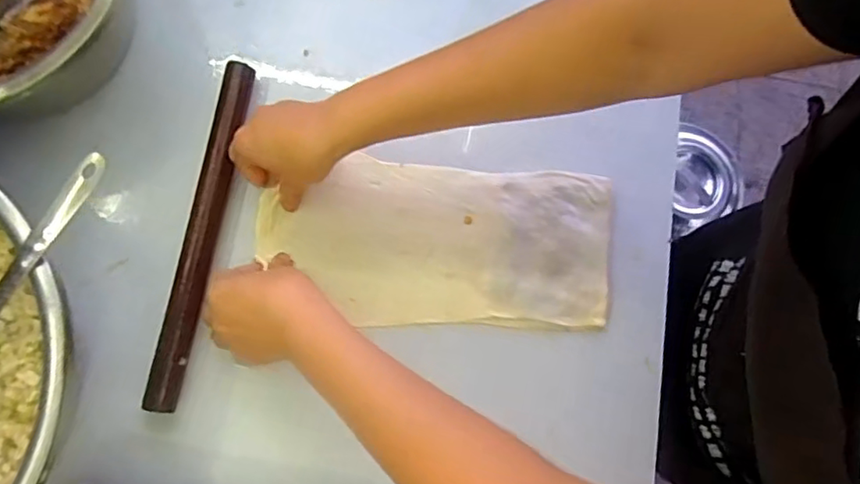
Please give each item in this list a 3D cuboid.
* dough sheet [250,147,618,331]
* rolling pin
[{"bbox_3d":[0.008,0.000,0.515,0.306,0.012,0.144,5,80,-2],"label":"dough sheet"},{"bbox_3d":[-0.194,-0.012,0.491,0.025,0.021,0.299,10,78,-4],"label":"rolling pin"}]

